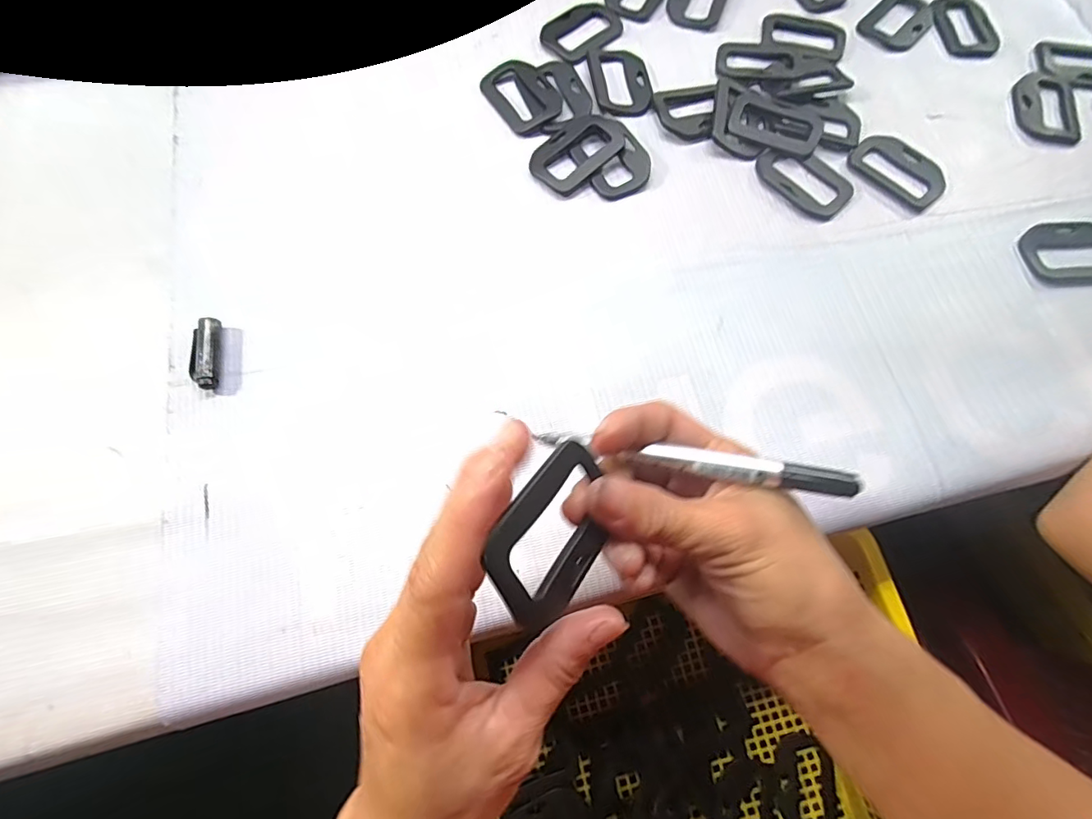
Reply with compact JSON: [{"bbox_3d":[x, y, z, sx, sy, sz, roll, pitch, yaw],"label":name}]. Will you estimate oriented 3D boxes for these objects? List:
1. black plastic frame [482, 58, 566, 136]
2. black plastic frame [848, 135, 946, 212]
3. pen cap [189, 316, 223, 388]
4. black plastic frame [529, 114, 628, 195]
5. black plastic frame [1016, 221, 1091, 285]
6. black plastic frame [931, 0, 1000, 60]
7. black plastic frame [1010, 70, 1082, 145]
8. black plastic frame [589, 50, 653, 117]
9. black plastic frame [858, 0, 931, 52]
[{"bbox_3d":[-0.016,-0.217,0.352,0.042,0.004,0.057,-32,75,-12],"label":"black plastic frame"},{"bbox_3d":[0.236,-0.161,0.342,0.044,0.004,0.061,-43,78,-15],"label":"black plastic frame"},{"bbox_3d":[-0.187,-0.030,0.281,0.015,0.010,0.041,-6,72,-4],"label":"pen cap"},{"bbox_3d":[0.020,-0.169,0.334,0.063,0.010,0.039,-41,77,-14],"label":"black plastic frame"},{"bbox_3d":[0.332,-0.099,0.324,0.063,0.005,0.045,-3,71,-3],"label":"black plastic frame"},{"bbox_3d":[0.318,-0.292,0.390,0.041,0.006,0.057,-12,72,-6],"label":"black plastic frame"},{"bbox_3d":[0.354,-0.216,0.364,0.041,0.004,0.067,7,71,0],"label":"black plastic frame"},{"bbox_3d":[0.053,-0.232,0.361,0.042,0.008,0.060,-10,72,-6],"label":"black plastic frame"},{"bbox_3d":[0.267,-0.295,0.390,0.041,0.006,0.060,41,75,11],"label":"black plastic frame"}]

